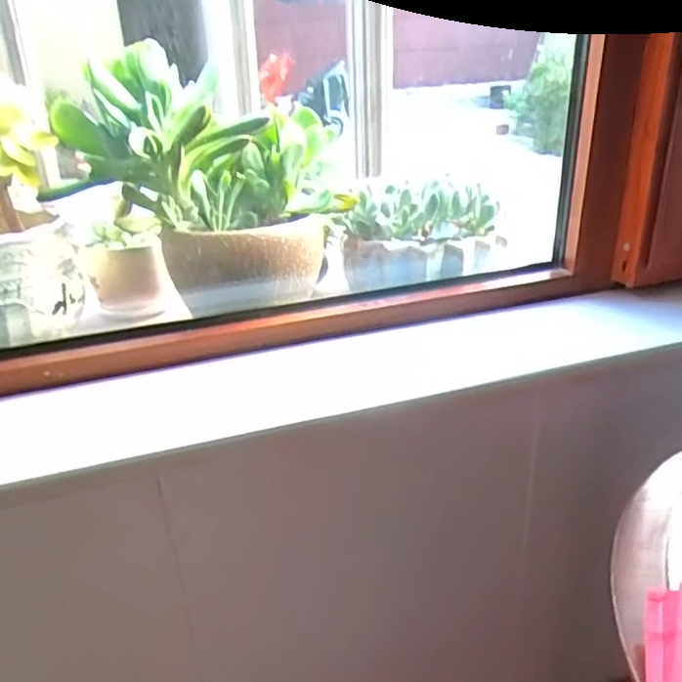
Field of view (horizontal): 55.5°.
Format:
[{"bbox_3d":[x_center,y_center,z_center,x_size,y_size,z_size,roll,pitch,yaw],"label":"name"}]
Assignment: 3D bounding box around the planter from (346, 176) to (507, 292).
[{"bbox_3d":[0.105,-0.133,0.830,0.205,0.122,0.092,-1,25,4],"label":"planter"}]

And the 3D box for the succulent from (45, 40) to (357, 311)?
[{"bbox_3d":[-0.137,-0.171,0.734,0.216,0.249,0.208,7,27,19],"label":"succulent"}]

